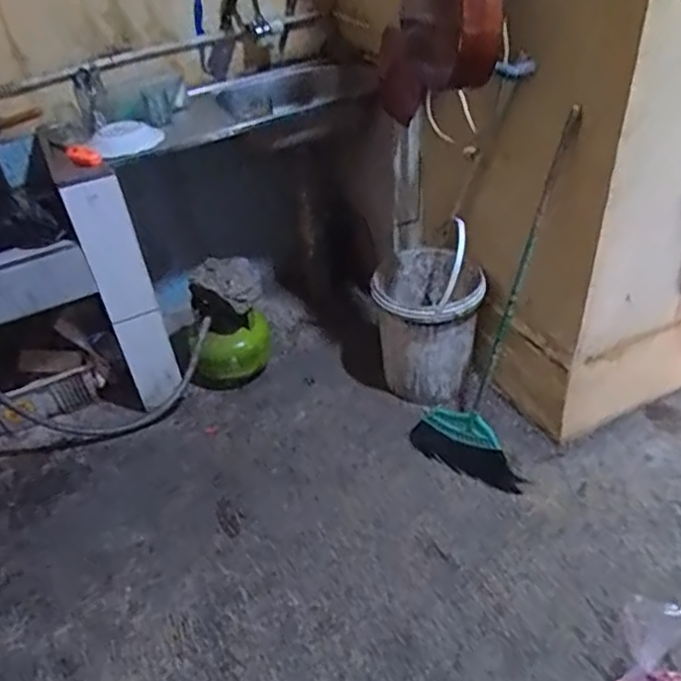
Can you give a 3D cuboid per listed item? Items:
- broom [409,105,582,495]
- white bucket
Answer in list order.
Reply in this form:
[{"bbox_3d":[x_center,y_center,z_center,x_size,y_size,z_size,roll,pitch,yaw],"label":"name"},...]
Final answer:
[{"bbox_3d":[0.412,-0.063,1.533,0.315,0.906,0.081,30,29,32],"label":"broom"},{"bbox_3d":[0.244,-0.078,1.838,0.279,0.433,0.330,2,40,11],"label":"white bucket"}]

